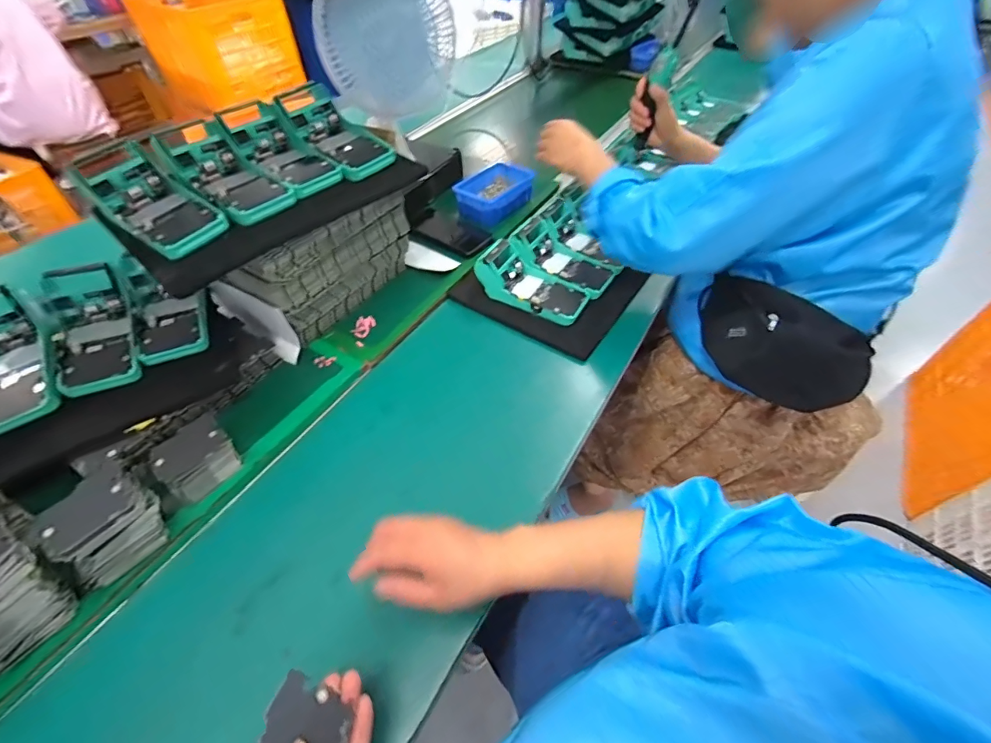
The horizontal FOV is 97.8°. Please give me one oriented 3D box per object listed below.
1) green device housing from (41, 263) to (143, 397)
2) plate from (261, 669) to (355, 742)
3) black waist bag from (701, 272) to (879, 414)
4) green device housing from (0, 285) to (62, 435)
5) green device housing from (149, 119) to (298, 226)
[{"bbox_3d":[-0.494,-0.048,0.534,0.080,0.050,0.167,-22,72,-17],"label":"green device housing"},{"bbox_3d":[-0.133,0.256,0.295,0.055,0.009,0.074,17,54,-7],"label":"plate"},{"bbox_3d":[0.424,-0.046,0.652,0.249,0.123,0.113,33,58,25],"label":"black waist bag"},{"bbox_3d":[-0.567,-0.014,0.500,0.083,0.052,0.167,-28,76,-21],"label":"green device housing"},{"bbox_3d":[-0.326,-0.240,0.520,0.166,0.055,0.083,33,57,24],"label":"green device housing"}]

